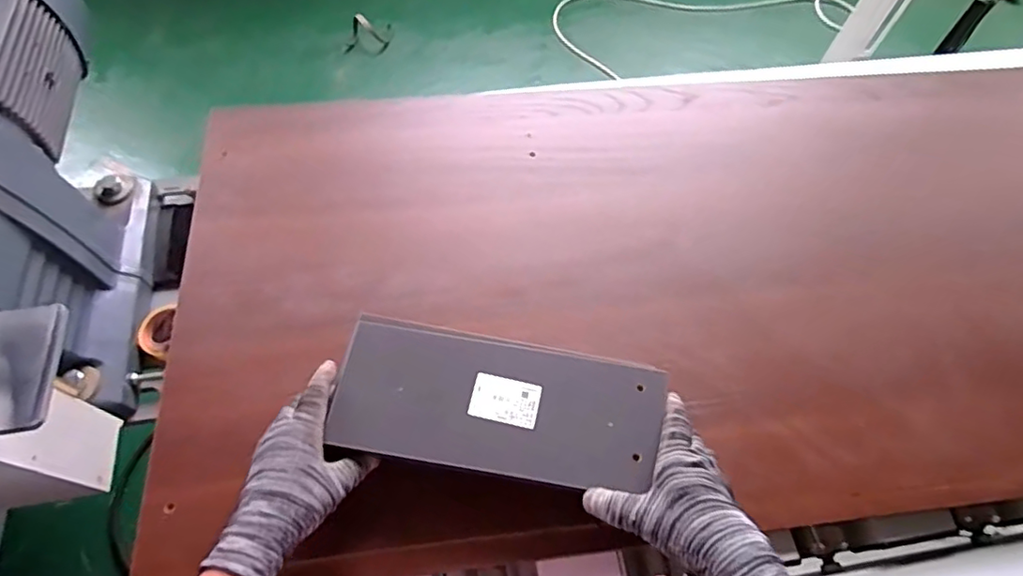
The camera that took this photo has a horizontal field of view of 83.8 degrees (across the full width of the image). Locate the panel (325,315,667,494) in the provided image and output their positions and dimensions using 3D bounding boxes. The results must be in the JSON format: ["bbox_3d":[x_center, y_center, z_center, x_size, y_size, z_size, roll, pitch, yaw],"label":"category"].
[{"bbox_3d":[-0.012,0.103,0.513,0.284,0.027,0.120,9,59,3],"label":"panel"}]

